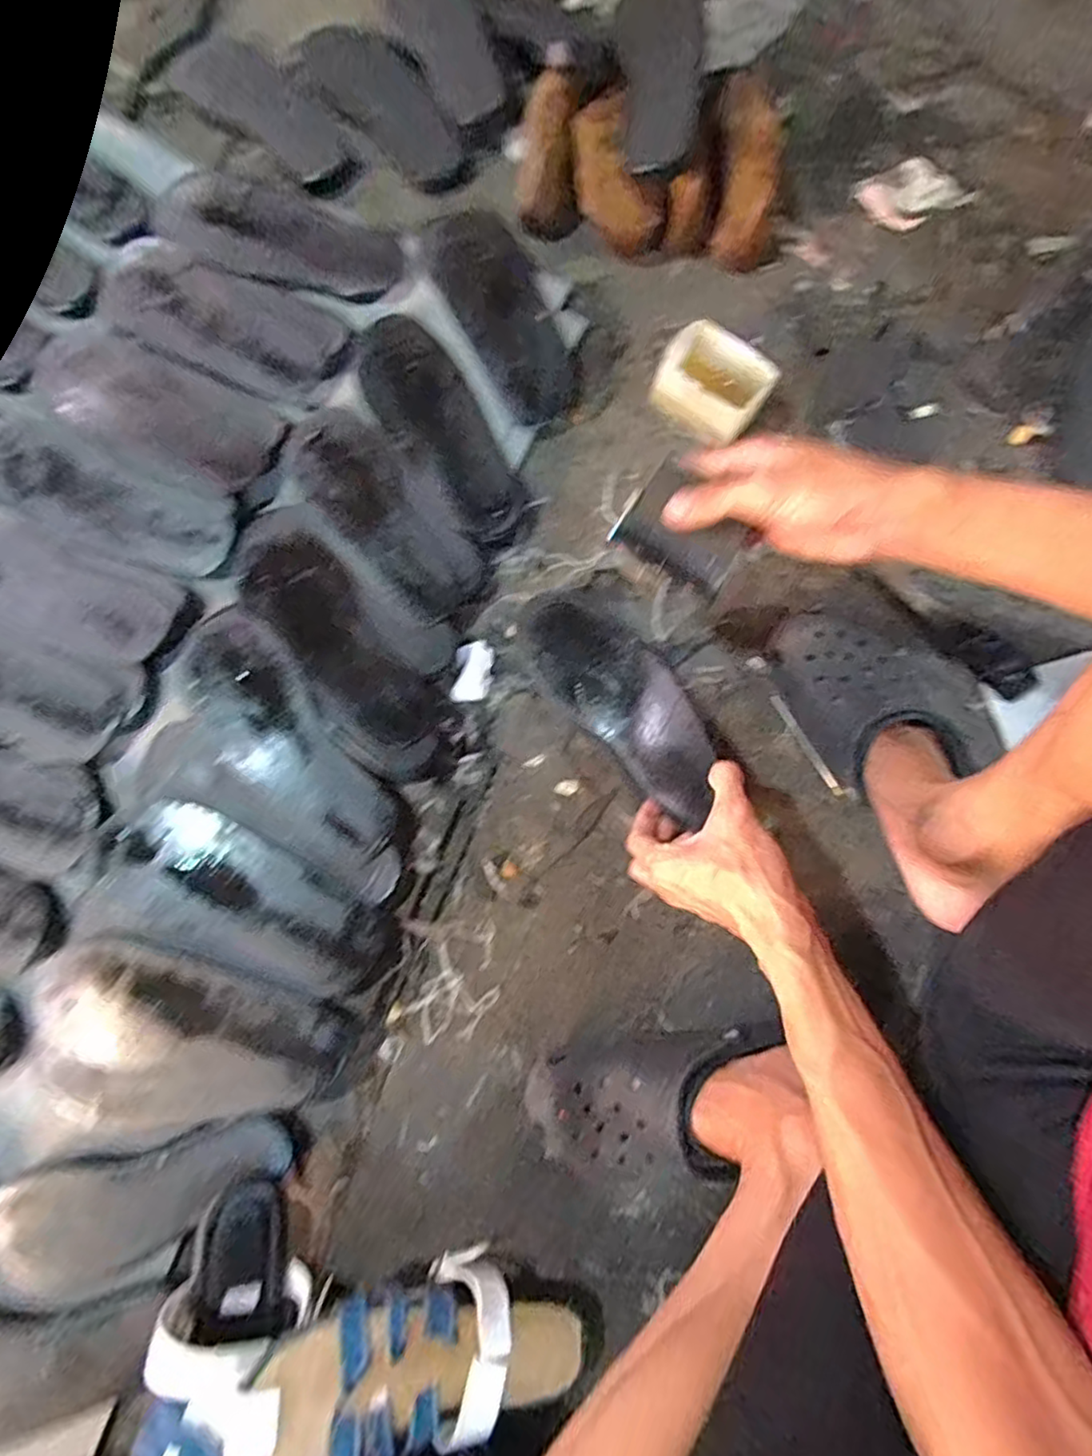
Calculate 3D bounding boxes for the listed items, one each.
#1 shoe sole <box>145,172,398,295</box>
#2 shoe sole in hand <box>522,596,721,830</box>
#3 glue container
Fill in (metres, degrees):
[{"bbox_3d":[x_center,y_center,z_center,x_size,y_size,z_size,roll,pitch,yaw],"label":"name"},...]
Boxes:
[{"bbox_3d":[-0.275,-0.519,0.664,0.258,0.017,0.108,16,80,3],"label":"shoe sole"},{"bbox_3d":[0.068,-0.029,0.550,0.089,0.039,0.231,-37,68,-6],"label":"shoe sole in hand"},{"bbox_3d":[0.163,-0.335,0.621,0.106,0.061,0.075,36,82,6],"label":"glue container"}]

